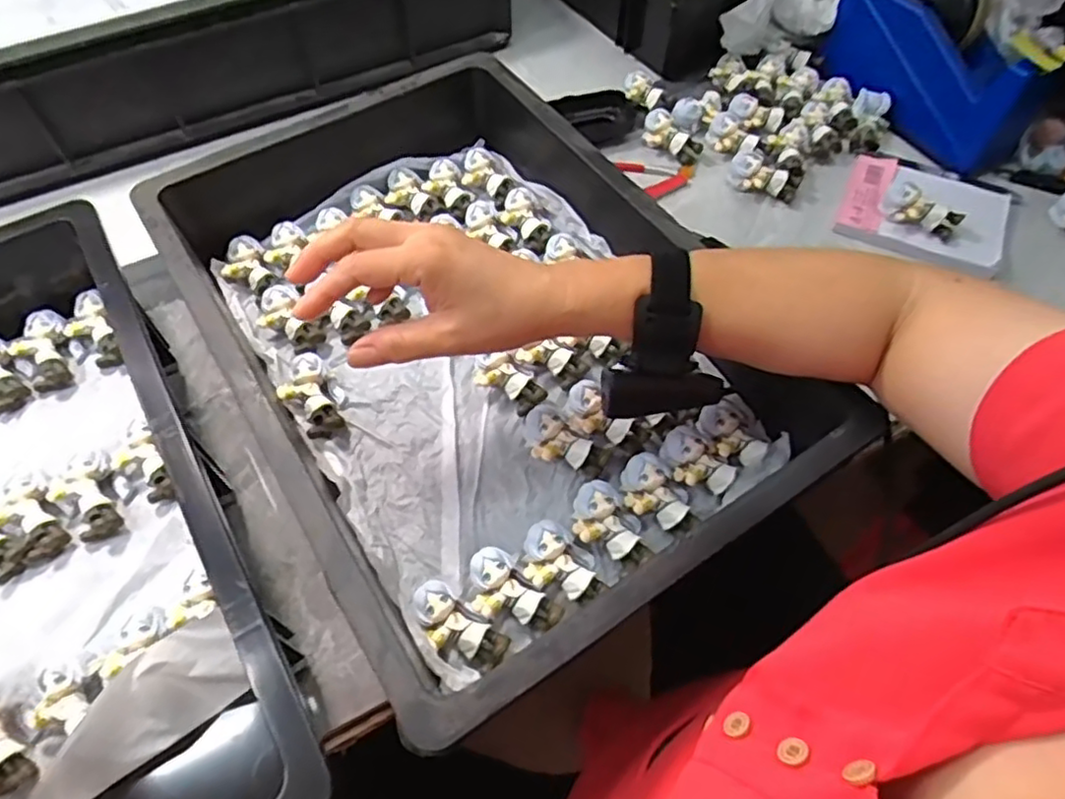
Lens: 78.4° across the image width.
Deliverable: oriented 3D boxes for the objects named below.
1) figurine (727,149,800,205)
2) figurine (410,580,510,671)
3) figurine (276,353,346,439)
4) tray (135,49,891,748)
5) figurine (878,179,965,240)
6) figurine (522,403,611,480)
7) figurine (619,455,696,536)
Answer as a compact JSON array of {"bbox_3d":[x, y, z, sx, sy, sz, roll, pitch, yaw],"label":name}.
[{"bbox_3d":[0.212,-0.204,0.600,0.064,0.025,0.031,23,62,13],"label":"figurine"},{"bbox_3d":[-0.045,0.138,0.392,0.061,0.027,0.030,33,65,17],"label":"figurine"},{"bbox_3d":[-0.159,-0.002,0.478,0.038,0.026,0.057,-37,66,-19],"label":"figurine"},{"bbox_3d":[-0.046,-0.050,0.469,0.308,0.095,0.451,-30,64,-16],"label":"tray"},{"bbox_3d":[0.335,-0.165,0.563,0.064,0.020,0.039,32,65,17],"label":"figurine"},{"bbox_3d":[0.020,0.031,0.450,0.062,0.022,0.038,40,67,20],"label":"figurine"},{"bbox_3d":[0.083,0.064,0.431,0.056,0.023,0.035,36,66,19],"label":"figurine"}]

